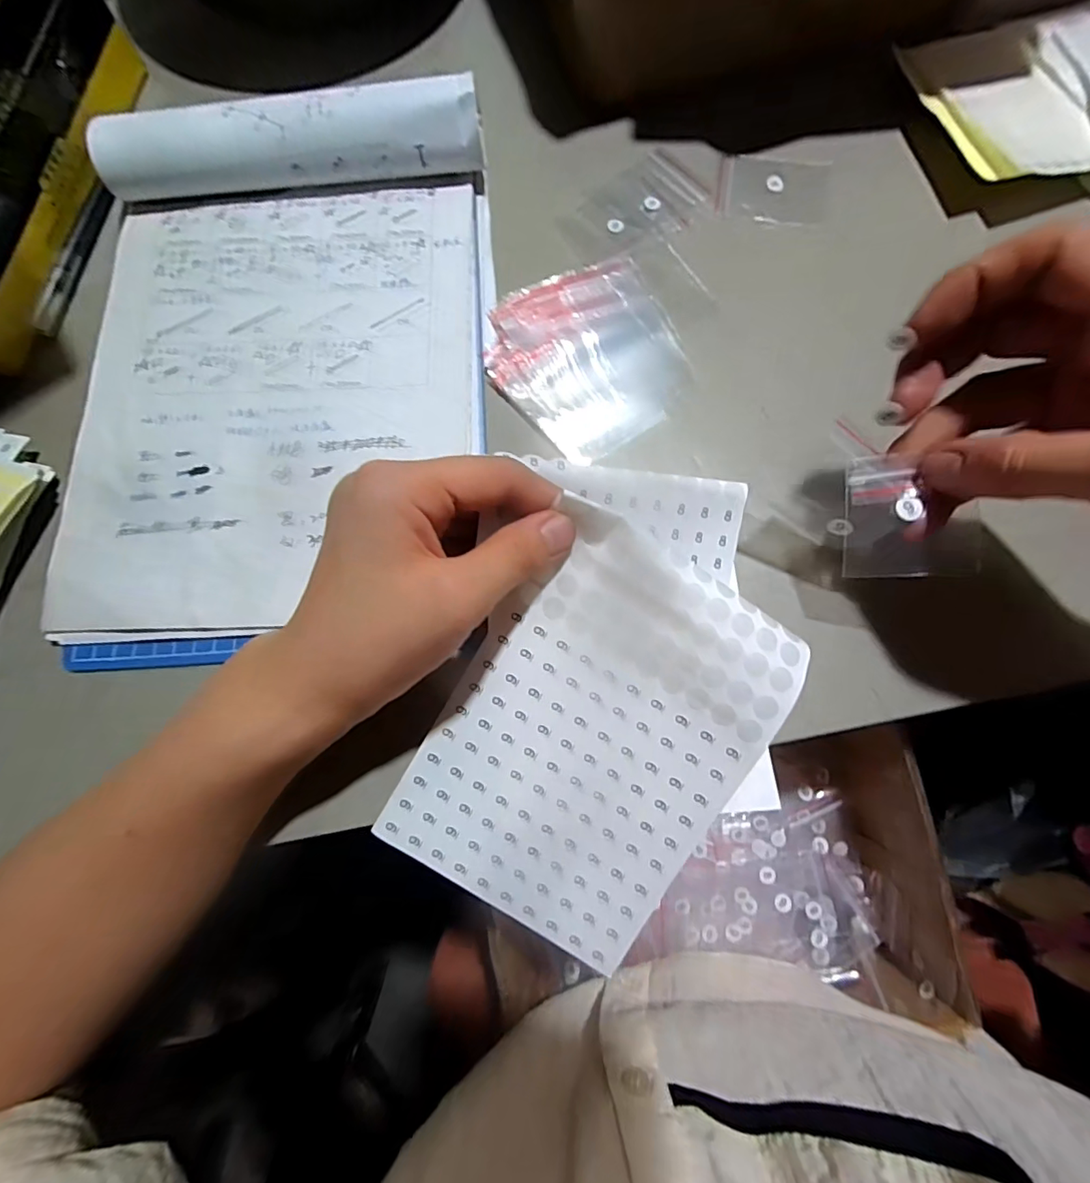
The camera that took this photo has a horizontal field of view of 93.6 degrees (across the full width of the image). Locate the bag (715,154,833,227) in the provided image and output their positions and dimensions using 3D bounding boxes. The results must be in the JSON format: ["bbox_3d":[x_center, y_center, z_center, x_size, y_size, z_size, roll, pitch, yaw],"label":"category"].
[{"bbox_3d":[0.140,-0.247,0.314,0.066,0.004,0.047,11,81,4],"label":"bag"}]

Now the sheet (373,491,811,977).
[{"bbox_3d":[0.019,0.064,0.223,0.121,0.012,0.171,30,97,6],"label":"sheet"}]

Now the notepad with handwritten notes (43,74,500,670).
[{"bbox_3d":[-0.140,-0.118,0.266,0.215,0.031,0.297,0,78,1],"label":"notepad with handwritten notes"}]

